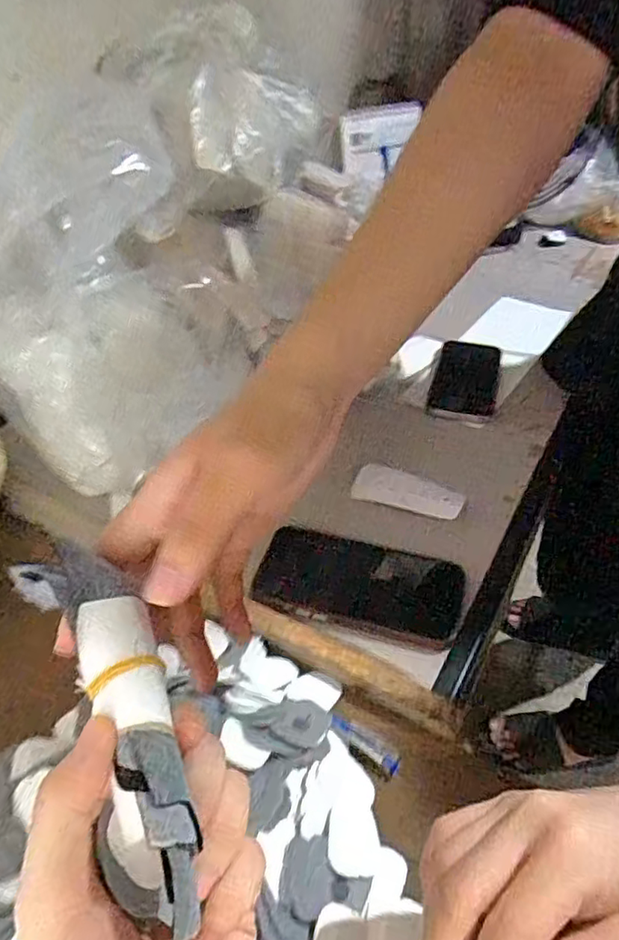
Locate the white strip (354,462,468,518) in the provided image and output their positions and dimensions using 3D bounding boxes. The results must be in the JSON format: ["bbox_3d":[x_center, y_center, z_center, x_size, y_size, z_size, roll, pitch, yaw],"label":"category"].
[{"bbox_3d":[0.093,0.020,0.572,0.107,0.007,0.054,14,40,27],"label":"white strip"}]

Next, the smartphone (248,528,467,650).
[{"bbox_3d":[0.041,0.091,0.482,0.151,0.016,0.087,7,43,13],"label":"smartphone"}]

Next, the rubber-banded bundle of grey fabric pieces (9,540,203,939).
[{"bbox_3d":[-0.068,0.084,0.212,0.040,0.029,0.132,-19,59,-18],"label":"rubber-banded bundle of grey fabric pieces"}]

